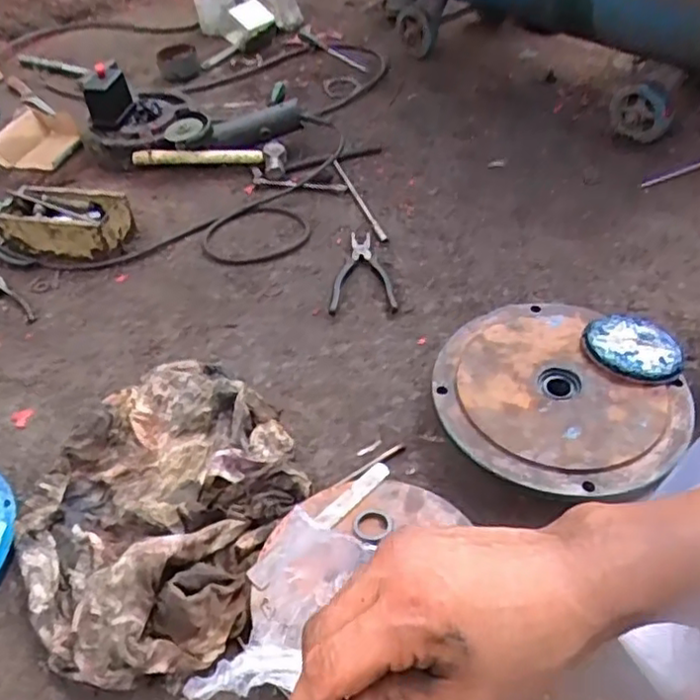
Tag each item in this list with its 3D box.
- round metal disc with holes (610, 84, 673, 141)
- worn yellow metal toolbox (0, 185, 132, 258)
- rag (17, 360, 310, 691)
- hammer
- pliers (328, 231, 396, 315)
[{"bbox_3d":[0.508,-0.411,1.130,0.109,0.106,0.025,-4,47,2],"label":"round metal disc with holes"},{"bbox_3d":[-0.498,-0.224,1.135,0.220,0.076,0.116,8,49,13],"label":"worn yellow metal toolbox"},{"bbox_3d":[-0.210,0.155,0.741,0.301,0.081,0.402,10,46,11],"label":"rag"},{"bbox_3d":[-0.269,-0.377,1.292,0.300,0.047,0.100,8,49,13],"label":"hammer"},{"bbox_3d":[0.021,-0.128,1.047,0.101,0.024,0.182,-2,47,4],"label":"pliers"}]

